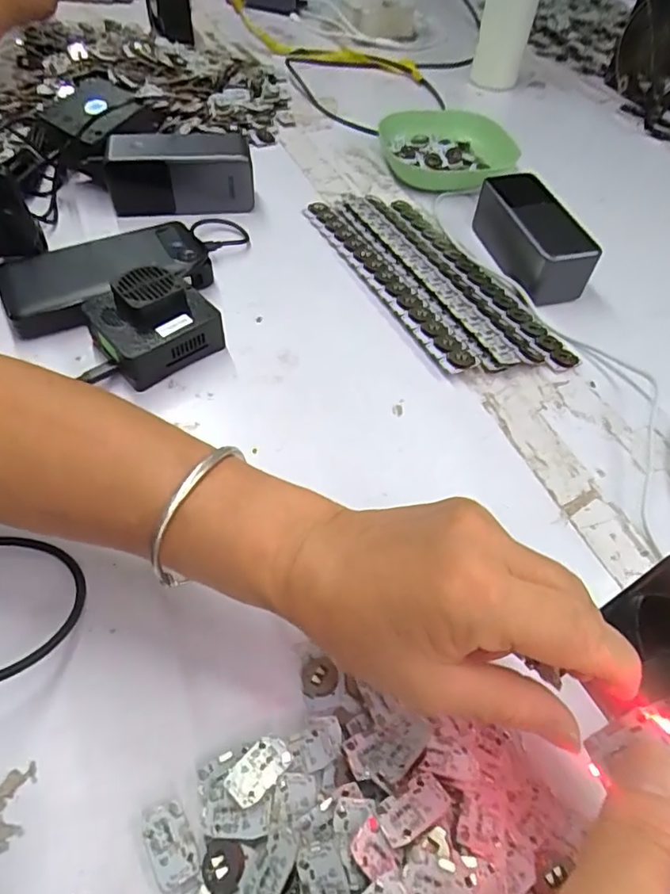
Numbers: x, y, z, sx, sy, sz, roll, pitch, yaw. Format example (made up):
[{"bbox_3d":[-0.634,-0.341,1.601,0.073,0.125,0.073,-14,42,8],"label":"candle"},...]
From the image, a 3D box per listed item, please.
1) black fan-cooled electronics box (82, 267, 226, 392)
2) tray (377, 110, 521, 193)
[{"bbox_3d":[-0.132,-0.090,0.396,0.080,0.050,0.068,-35,63,-25],"label":"black fan-cooled electronics box"},{"bbox_3d":[0.128,-0.337,0.617,0.145,0.030,0.161,-2,54,-5],"label":"tray"}]

